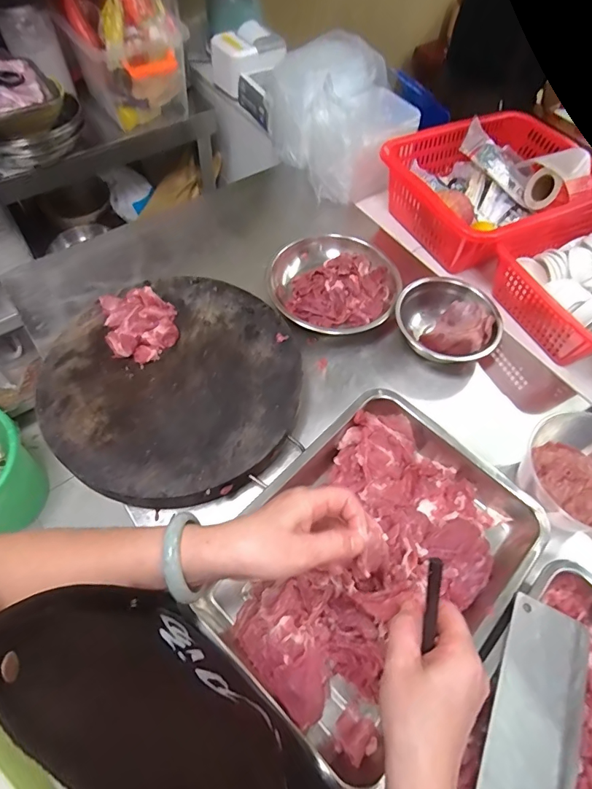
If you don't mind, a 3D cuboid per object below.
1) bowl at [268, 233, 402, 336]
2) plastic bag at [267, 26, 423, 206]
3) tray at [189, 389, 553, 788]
[{"bbox_3d":[0.063,-0.163,0.696,0.197,0.069,0.174,-4,60,-5],"label":"bowl"},{"bbox_3d":[0.081,-0.498,0.809,0.184,0.190,0.268,-21,63,-14],"label":"plastic bag"},{"bbox_3d":[0.088,0.174,0.488,0.257,0.051,0.349,42,68,18],"label":"tray"}]

